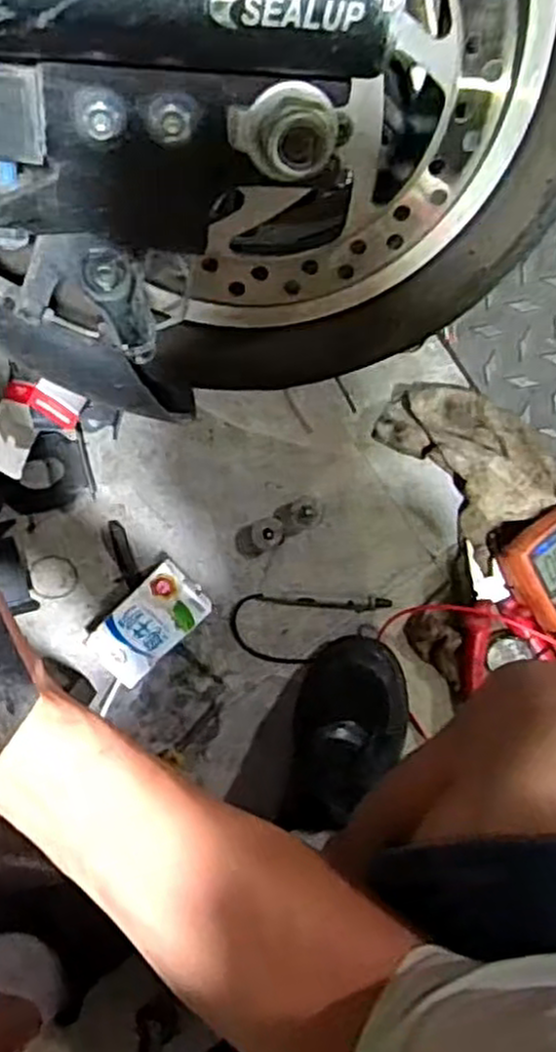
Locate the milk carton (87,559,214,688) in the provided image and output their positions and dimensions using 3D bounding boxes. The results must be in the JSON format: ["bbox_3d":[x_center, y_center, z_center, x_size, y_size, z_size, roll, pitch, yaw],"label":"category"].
[{"bbox_3d":[-0.122,0.092,0.739,0.109,0.045,0.064,-43,96,0],"label":"milk carton"}]

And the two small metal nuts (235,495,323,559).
[{"bbox_3d":[0.001,0.001,0.750,0.089,0.017,0.032,-28,96,-2],"label":"two small metal nuts"}]

